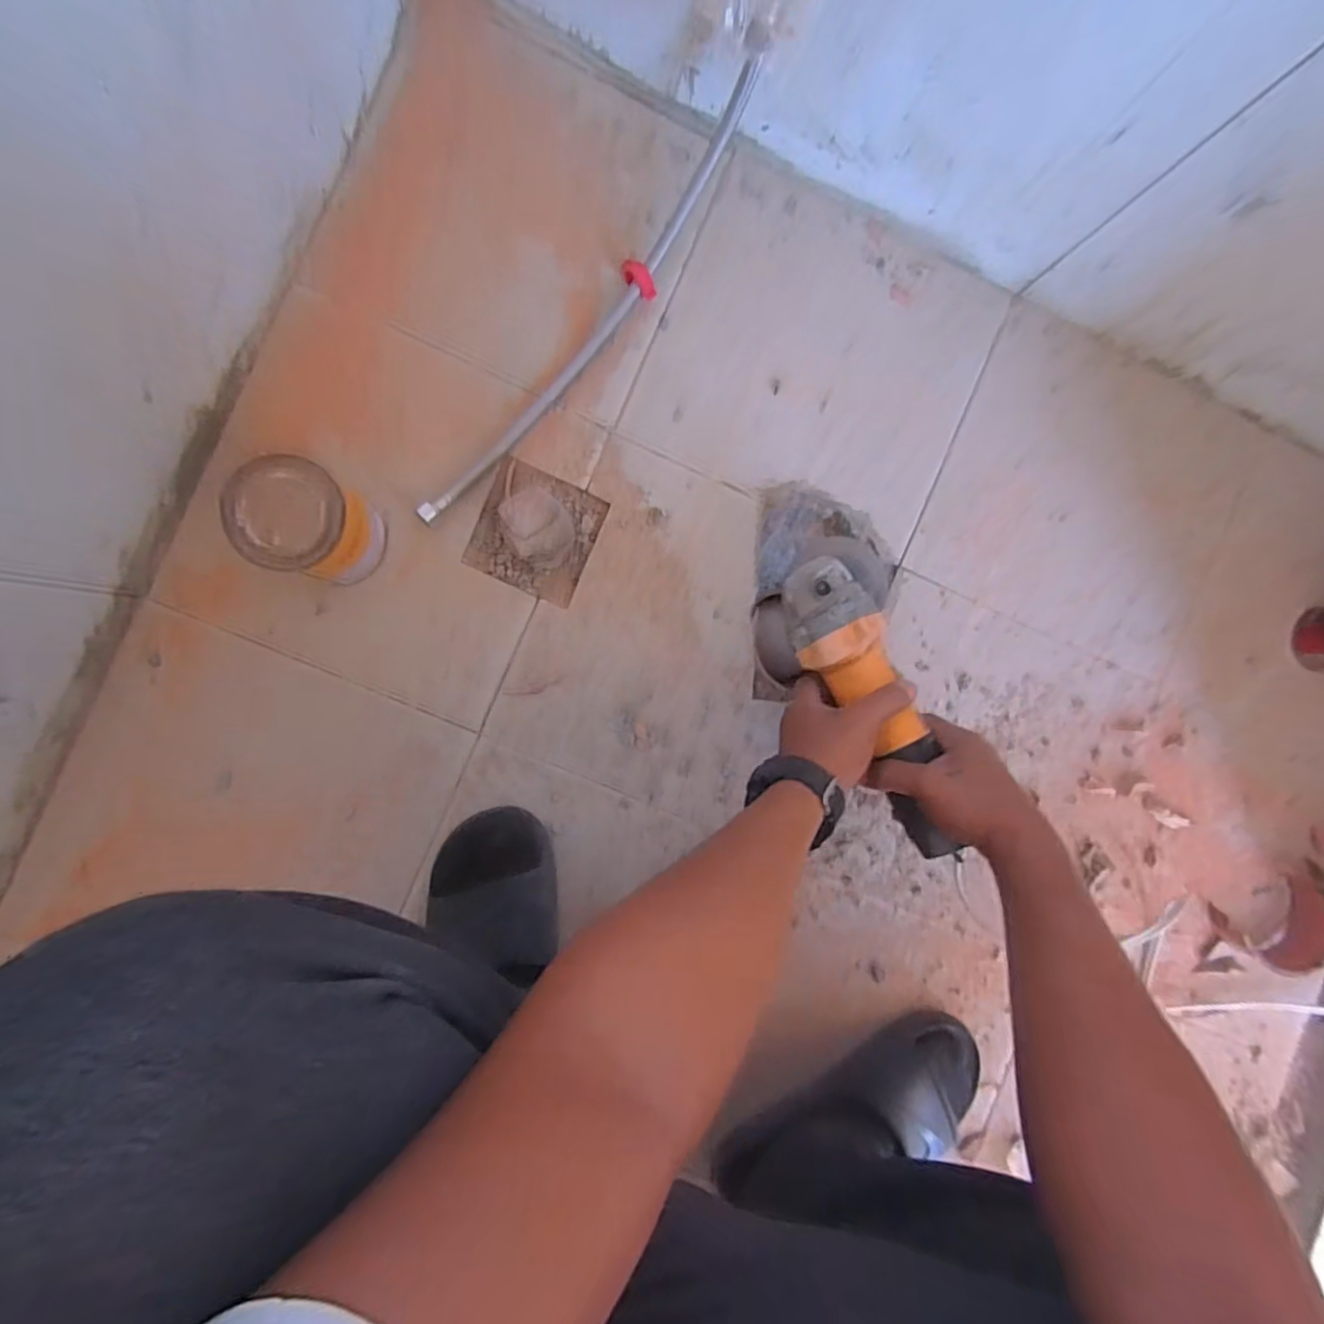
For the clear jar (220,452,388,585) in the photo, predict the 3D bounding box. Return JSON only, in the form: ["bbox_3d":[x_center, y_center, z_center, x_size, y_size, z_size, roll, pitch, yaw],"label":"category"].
[{"bbox_3d":[-0.271,-0.106,0.496,0.079,0.101,0.077,0,91,-7],"label":"clear jar"}]

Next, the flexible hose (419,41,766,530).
[{"bbox_3d":[-0.062,-0.277,0.513,0.025,0.113,0.411,39,86,-6],"label":"flexible hose"}]

